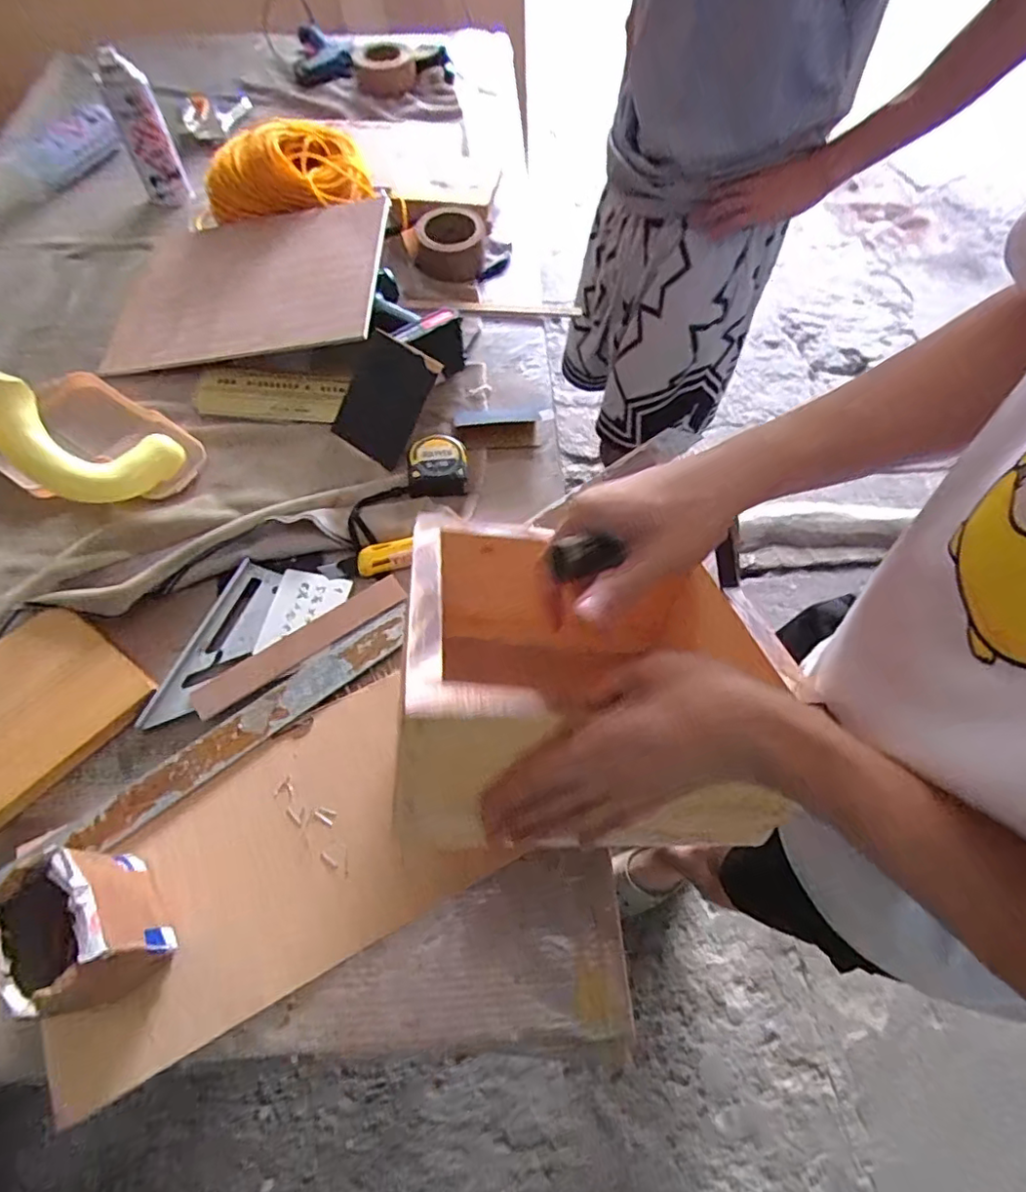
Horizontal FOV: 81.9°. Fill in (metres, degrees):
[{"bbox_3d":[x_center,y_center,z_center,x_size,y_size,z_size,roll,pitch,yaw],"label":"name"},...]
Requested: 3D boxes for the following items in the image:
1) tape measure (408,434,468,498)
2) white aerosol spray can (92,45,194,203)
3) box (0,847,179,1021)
[{"bbox_3d":[-0.084,-0.146,0.666,0.063,0.033,0.064,0,60,-1],"label":"tape measure"},{"bbox_3d":[-0.551,-0.699,0.882,0.067,0.167,0.082,-22,63,-13],"label":"white aerosol spray can"},{"bbox_3d":[-0.299,0.226,0.408,0.070,0.087,0.099,-34,66,-19],"label":"box"}]

